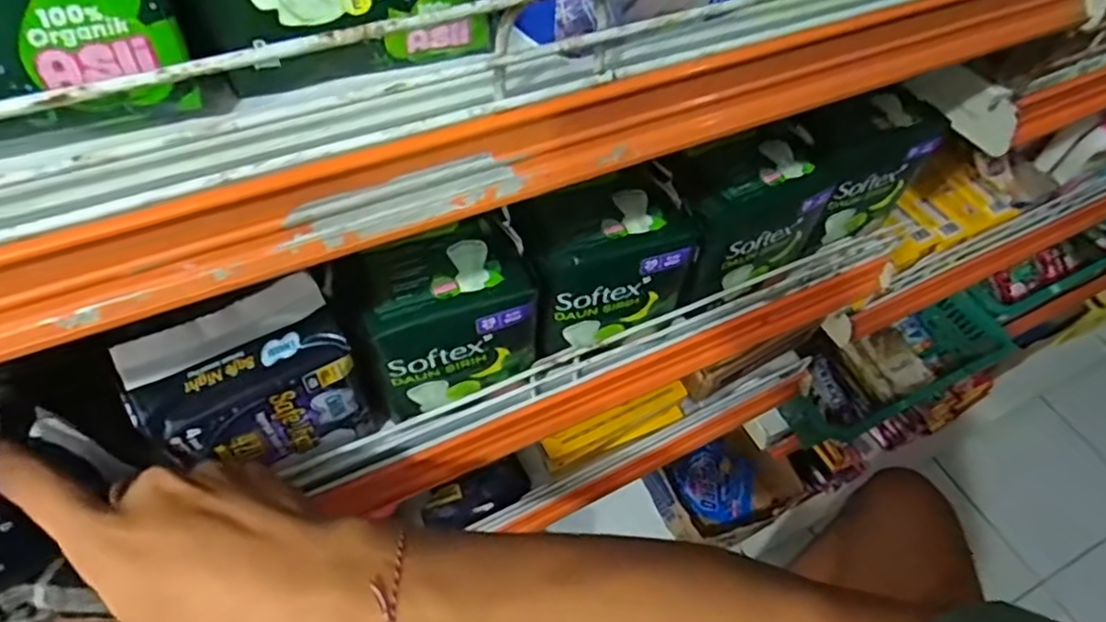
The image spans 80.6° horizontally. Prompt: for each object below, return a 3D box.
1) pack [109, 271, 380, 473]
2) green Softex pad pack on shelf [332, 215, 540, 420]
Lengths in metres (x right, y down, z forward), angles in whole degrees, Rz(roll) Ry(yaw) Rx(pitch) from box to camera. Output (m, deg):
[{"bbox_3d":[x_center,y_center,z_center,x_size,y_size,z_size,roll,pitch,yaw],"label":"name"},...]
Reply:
[{"bbox_3d":[-0.155,0.046,0.351,0.093,0.107,0.049,-30,62,-22],"label":"pack"},{"bbox_3d":[-0.064,0.005,0.396,0.097,0.091,0.067,-21,59,-17],"label":"green Softex pad pack on shelf"}]

